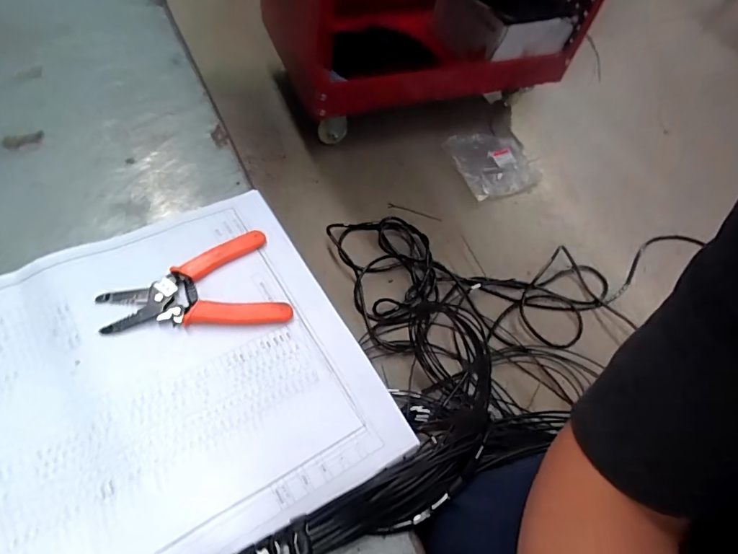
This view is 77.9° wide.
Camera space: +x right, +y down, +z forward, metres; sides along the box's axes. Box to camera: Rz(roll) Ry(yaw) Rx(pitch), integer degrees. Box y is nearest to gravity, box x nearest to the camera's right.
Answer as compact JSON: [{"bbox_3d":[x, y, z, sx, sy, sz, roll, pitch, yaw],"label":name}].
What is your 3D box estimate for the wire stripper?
[{"bbox_3d":[-0.152,0.015,0.399,0.144,0.012,0.097,-19,60,-17],"label":"wire stripper"}]

